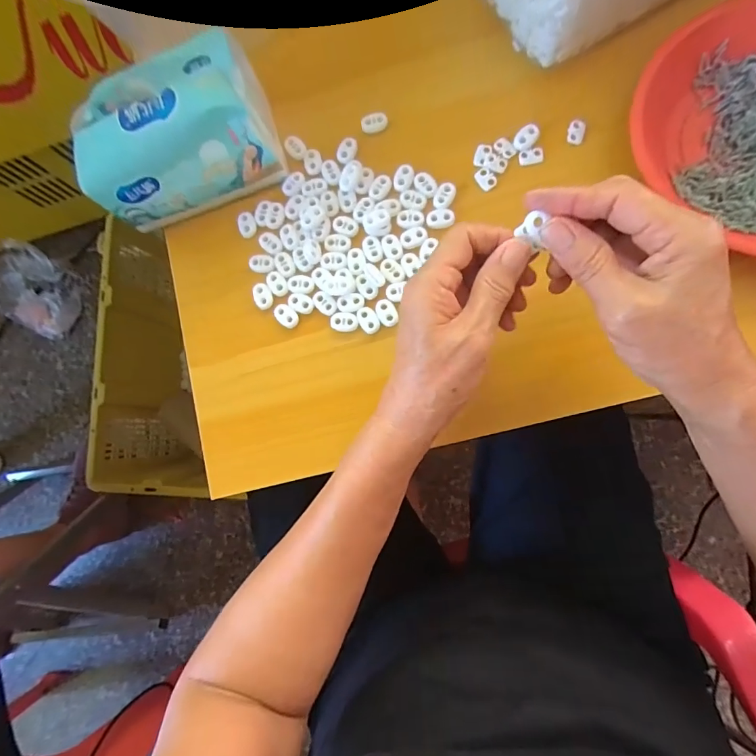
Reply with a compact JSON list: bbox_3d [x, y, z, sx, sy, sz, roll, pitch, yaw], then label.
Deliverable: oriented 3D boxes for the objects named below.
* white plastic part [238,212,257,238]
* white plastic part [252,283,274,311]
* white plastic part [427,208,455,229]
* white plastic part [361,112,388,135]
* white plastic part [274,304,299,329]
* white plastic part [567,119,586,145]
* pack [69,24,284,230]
[{"bbox_3d":[-0.114,-0.133,0.371,0.015,0.004,0.023,-18,83,6],"label":"white plastic part"},{"bbox_3d":[-0.097,-0.068,0.356,0.015,0.004,0.023,-21,82,5],"label":"white plastic part"},{"bbox_3d":[0.051,-0.129,0.343,0.022,0.004,0.017,-10,83,7],"label":"white plastic part"},{"bbox_3d":[-0.003,-0.218,0.365,0.022,0.004,0.017,-10,83,7],"label":"white plastic part"},{"bbox_3d":[-0.077,-0.052,0.352,0.023,0.004,0.015,37,90,9],"label":"white plastic part"},{"bbox_3d":[0.159,-0.197,0.341,0.013,0.004,0.020,17,87,9],"label":"white plastic part"},{"bbox_3d":[-0.160,-0.196,0.341,0.145,0.082,0.103,-12,83,6],"label":"pack"}]

